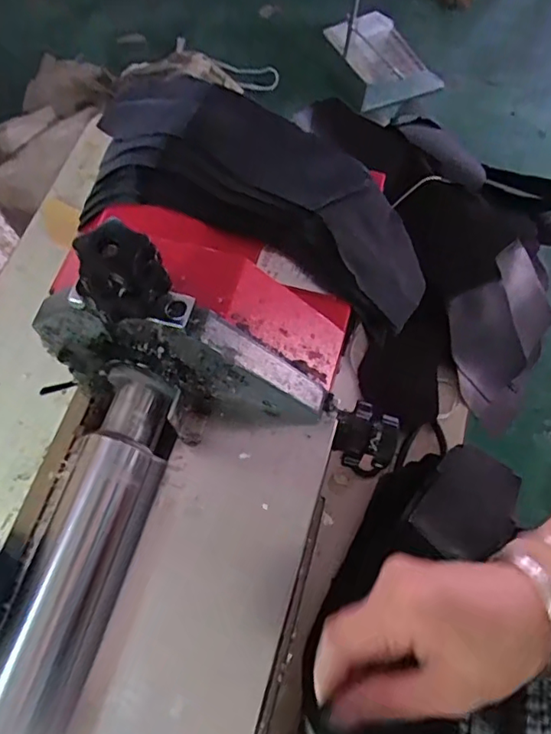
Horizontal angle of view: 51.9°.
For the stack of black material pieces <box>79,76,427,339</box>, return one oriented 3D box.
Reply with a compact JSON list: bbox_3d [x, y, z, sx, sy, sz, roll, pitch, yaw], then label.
[{"bbox_3d":[-0.012,-0.138,0.441,0.276,0.055,0.127,21,67,10],"label":"stack of black material pieces"}]

